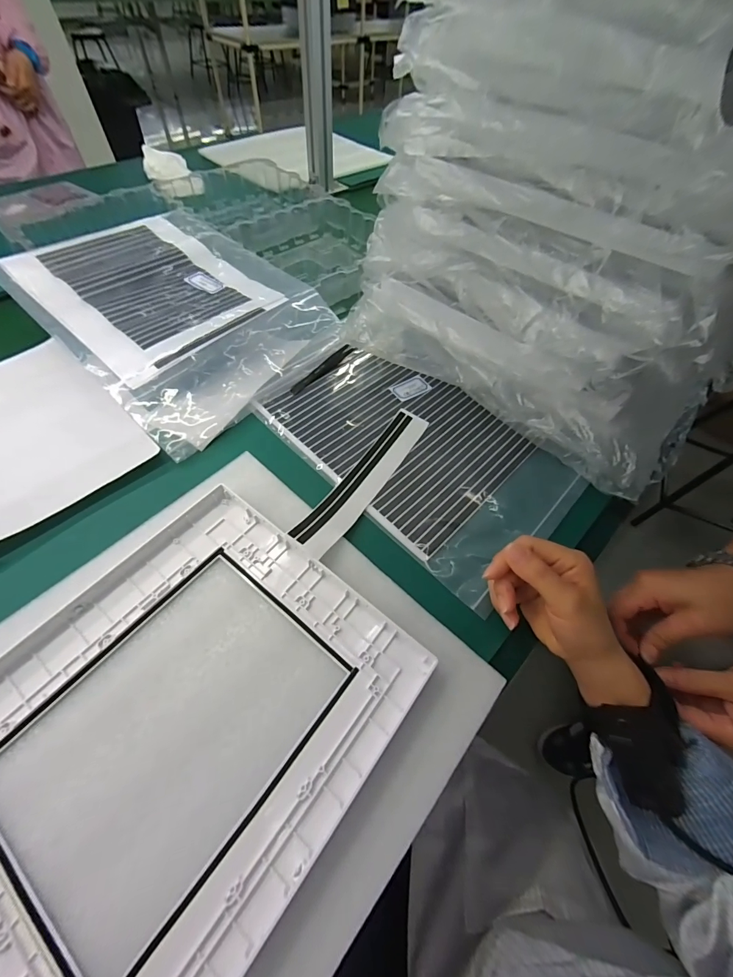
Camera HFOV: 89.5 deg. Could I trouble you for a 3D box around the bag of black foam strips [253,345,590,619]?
[{"bbox_3d":[0.057,-0.052,0.430,0.337,0.024,0.208,40,61,20],"label":"bag of black foam strips"}]

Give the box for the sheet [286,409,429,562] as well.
[{"bbox_3d":[0.001,-0.017,0.391,0.045,0.020,0.221,30,58,15],"label":"sheet"}]

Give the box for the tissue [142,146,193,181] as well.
[{"bbox_3d":[-0.453,-0.731,0.831,0.093,0.043,0.087,-16,59,-14],"label":"tissue"}]

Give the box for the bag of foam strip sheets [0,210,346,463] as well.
[{"bbox_3d":[-0.248,-0.245,0.482,0.390,0.034,0.283,40,63,12],"label":"bag of foam strip sheets"}]

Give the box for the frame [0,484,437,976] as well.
[{"bbox_3d":[-0.134,0.167,0.258,0.257,0.024,0.308,35,60,17],"label":"frame"}]

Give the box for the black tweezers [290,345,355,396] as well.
[{"bbox_3d":[-0.058,-0.154,0.479,0.101,0.010,0.016,-43,68,-14],"label":"black tweezers"}]

